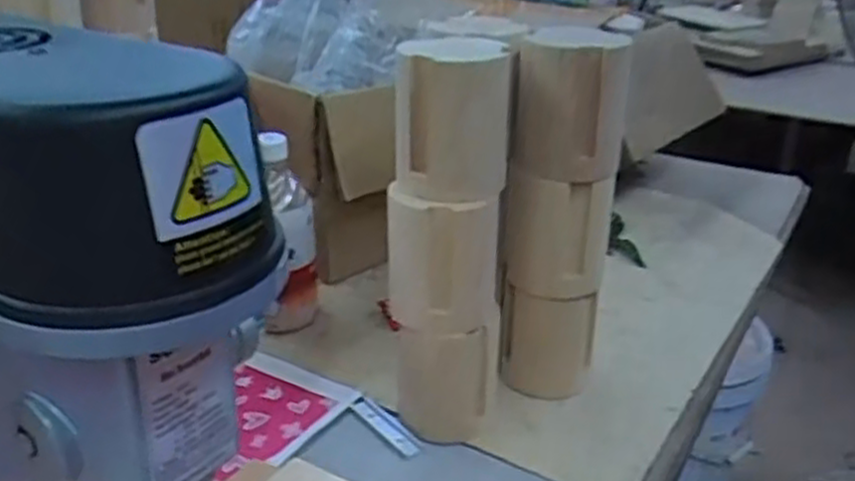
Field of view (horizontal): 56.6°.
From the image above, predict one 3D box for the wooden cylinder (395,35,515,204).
[{"bbox_3d":[0.018,-0.088,0.557,0.078,0.095,0.086,3,25,0],"label":"wooden cylinder"}]

